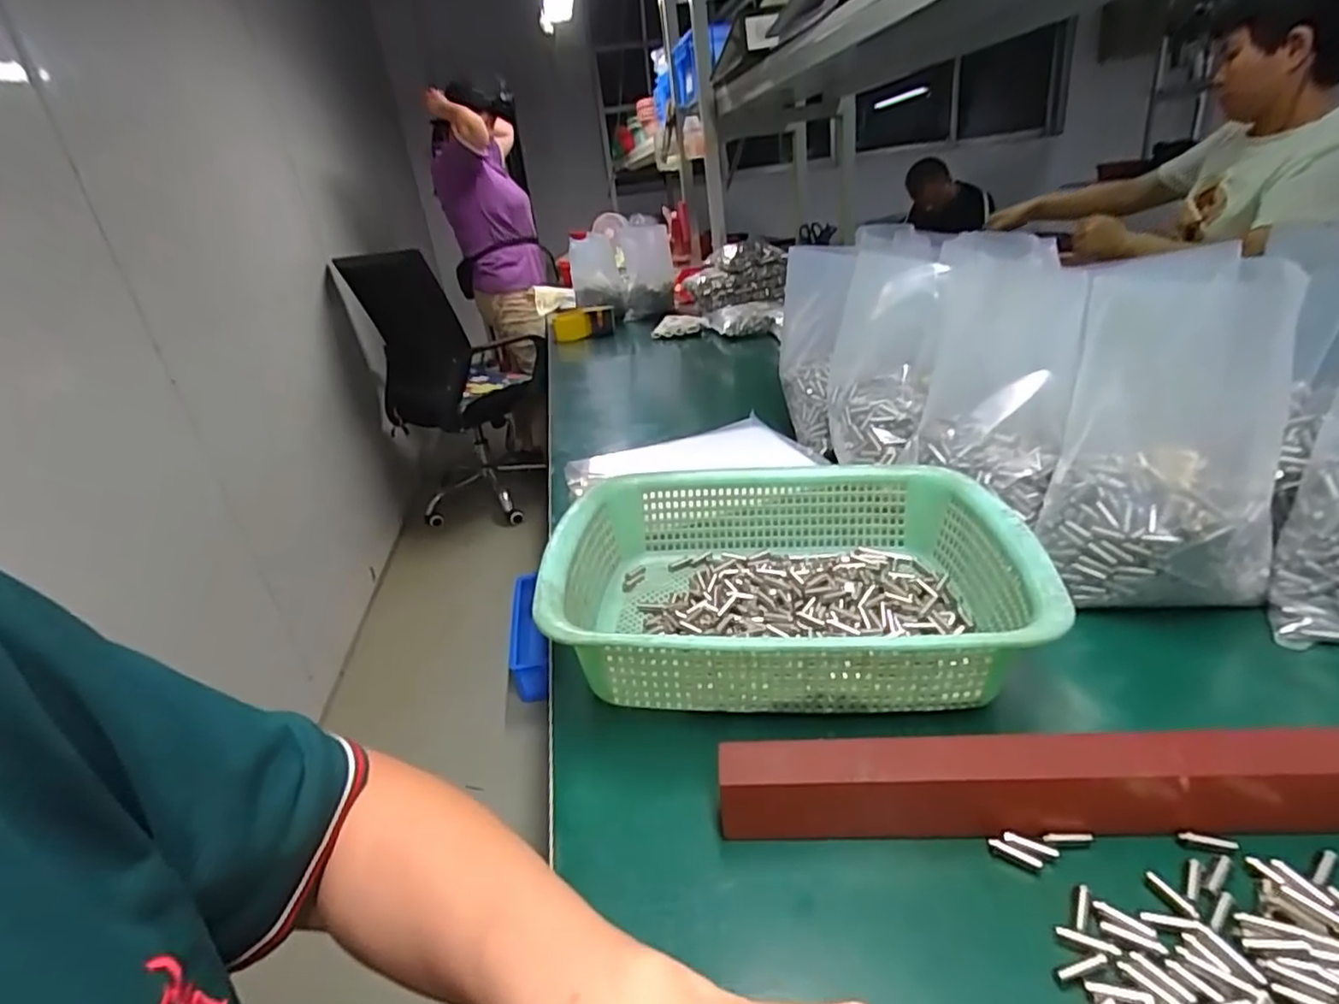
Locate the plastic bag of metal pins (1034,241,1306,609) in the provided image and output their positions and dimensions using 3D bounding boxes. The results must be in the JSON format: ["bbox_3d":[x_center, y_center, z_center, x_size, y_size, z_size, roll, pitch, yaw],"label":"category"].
[{"bbox_3d":[0.332,-0.044,0.439,0.124,0.232,0.095,9,-10,34],"label":"plastic bag of metal pins"}]

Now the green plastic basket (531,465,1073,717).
[{"bbox_3d":[0.076,0.050,0.443,0.288,0.081,0.219,-5,23,6],"label":"green plastic basket"}]

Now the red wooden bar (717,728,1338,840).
[{"bbox_3d":[0.217,0.126,0.298,0.383,0.039,0.030,-5,23,8],"label":"red wooden bar"}]

